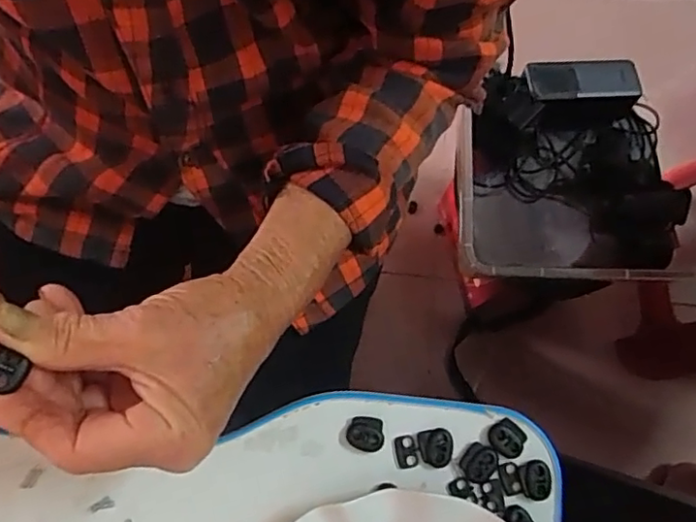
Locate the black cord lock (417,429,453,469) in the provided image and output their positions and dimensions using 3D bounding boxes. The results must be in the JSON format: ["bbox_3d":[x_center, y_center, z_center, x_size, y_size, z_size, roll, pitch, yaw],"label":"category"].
[{"bbox_3d":[0.051,0.108,0.335,0.019,0.004,0.021,-12,78,-3],"label":"black cord lock"}]

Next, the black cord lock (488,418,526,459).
[{"bbox_3d":[0.092,0.103,0.336,0.020,0.004,0.020,34,79,6],"label":"black cord lock"}]

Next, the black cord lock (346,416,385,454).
[{"bbox_3d":[0.010,0.100,0.334,0.021,0.008,0.020,2,78,0],"label":"black cord lock"}]

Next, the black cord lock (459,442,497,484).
[{"bbox_3d":[0.076,0.116,0.333,0.019,0.004,0.021,35,80,6],"label":"black cord lock"}]

